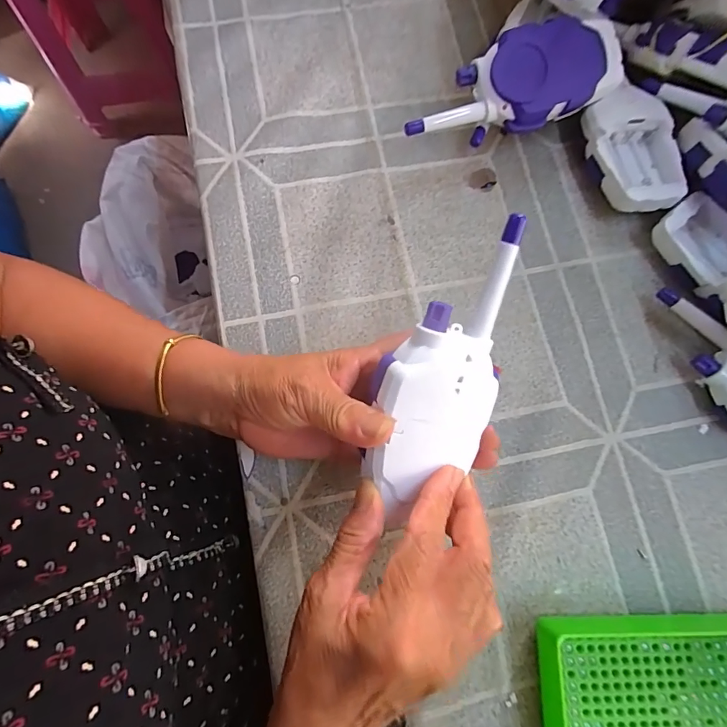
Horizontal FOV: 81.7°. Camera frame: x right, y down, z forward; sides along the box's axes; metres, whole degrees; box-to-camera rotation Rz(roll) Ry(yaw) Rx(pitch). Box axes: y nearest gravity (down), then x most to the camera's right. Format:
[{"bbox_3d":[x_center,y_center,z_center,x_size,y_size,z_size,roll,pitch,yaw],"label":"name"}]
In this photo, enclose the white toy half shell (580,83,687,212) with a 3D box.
[{"bbox_3d":[0.214,-0.167,0.338,0.064,0.037,0.103,-18,79,-5],"label":"white toy half shell"}]

